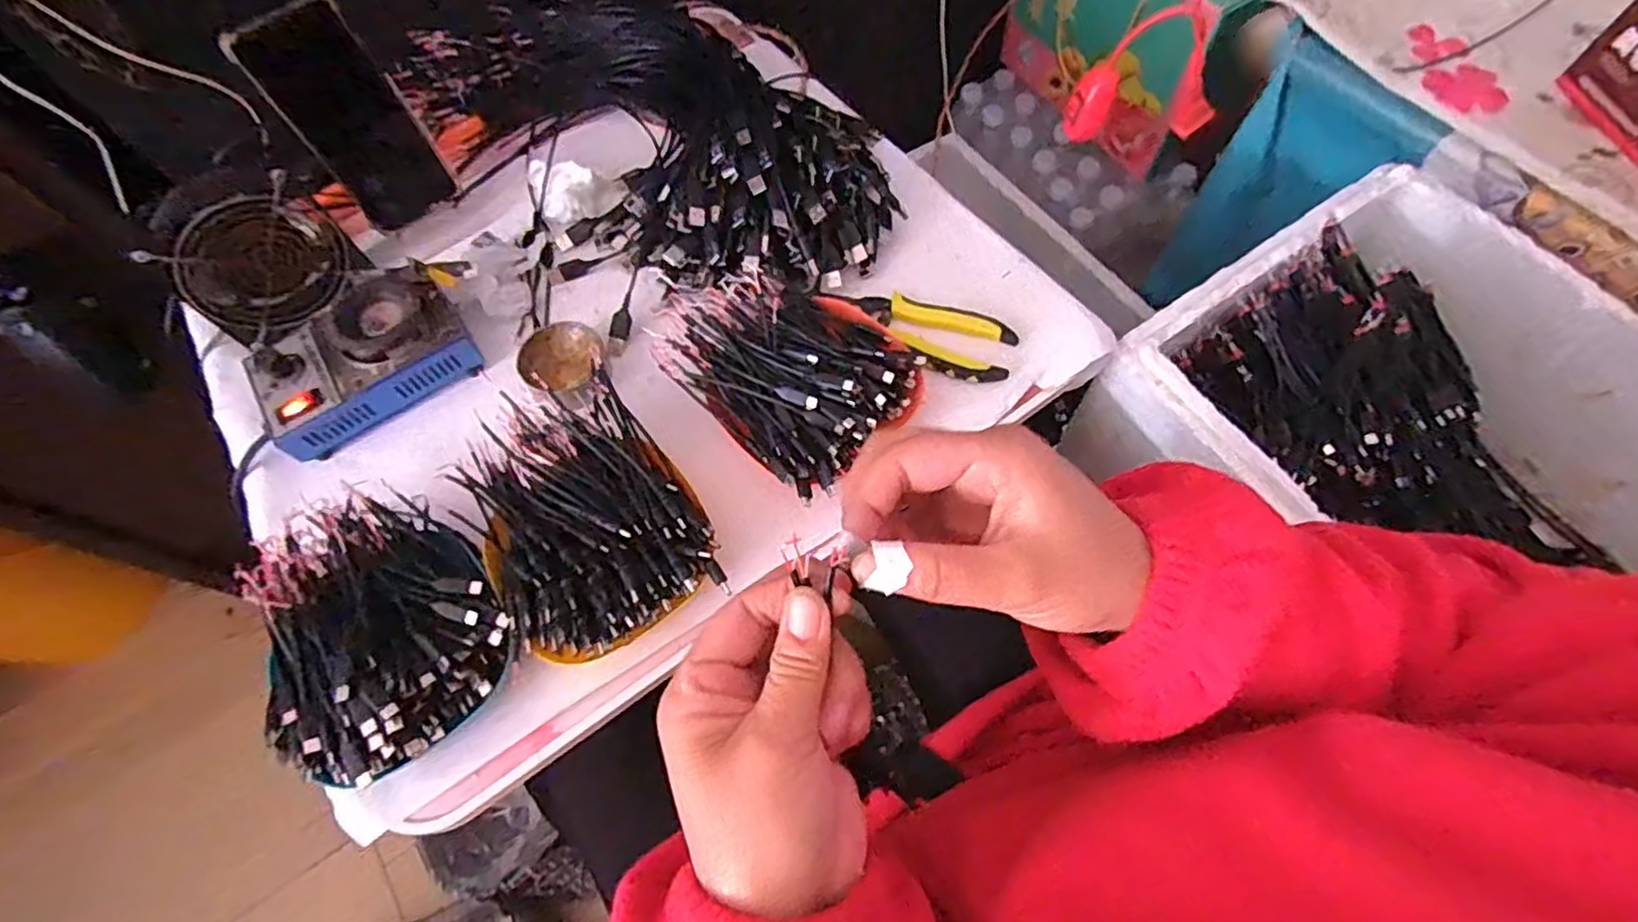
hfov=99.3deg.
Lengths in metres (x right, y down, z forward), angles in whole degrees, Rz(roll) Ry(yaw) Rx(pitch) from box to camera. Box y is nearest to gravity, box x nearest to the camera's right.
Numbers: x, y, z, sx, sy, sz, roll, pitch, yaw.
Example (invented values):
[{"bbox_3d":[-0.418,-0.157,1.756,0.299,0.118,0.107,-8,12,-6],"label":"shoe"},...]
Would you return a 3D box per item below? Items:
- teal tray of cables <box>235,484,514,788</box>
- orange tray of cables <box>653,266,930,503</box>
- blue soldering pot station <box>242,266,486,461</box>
[{"bbox_3d":[-0.281,0.096,0.426,0.141,0.038,0.175,-42,70,-15],"label":"teal tray of cables"},{"bbox_3d":[-0.019,-0.069,0.501,0.137,0.049,0.177,-41,70,-15],"label":"orange tray of cables"},{"bbox_3d":[-0.356,-0.086,0.539,0.148,0.050,0.107,-33,68,-11],"label":"blue soldering pot station"}]

